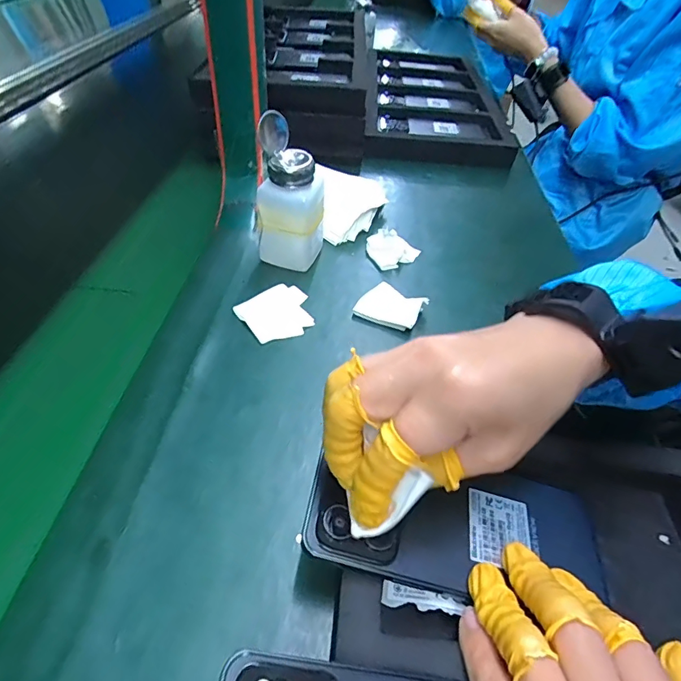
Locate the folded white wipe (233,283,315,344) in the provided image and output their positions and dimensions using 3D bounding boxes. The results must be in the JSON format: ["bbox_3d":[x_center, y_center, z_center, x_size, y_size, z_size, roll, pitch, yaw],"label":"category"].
[{"bbox_3d":[-0.054,-0.026,0.401,0.064,0.007,0.058,-30,54,-29],"label":"folded white wipe"}]

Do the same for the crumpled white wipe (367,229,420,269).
[{"bbox_3d":[0.054,-0.096,0.467,0.054,0.025,0.039,9,45,5],"label":"crumpled white wipe"}]

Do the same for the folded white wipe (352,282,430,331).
[{"bbox_3d":[0.047,-0.031,0.413,0.054,0.016,0.049,24,48,18],"label":"folded white wipe"}]

